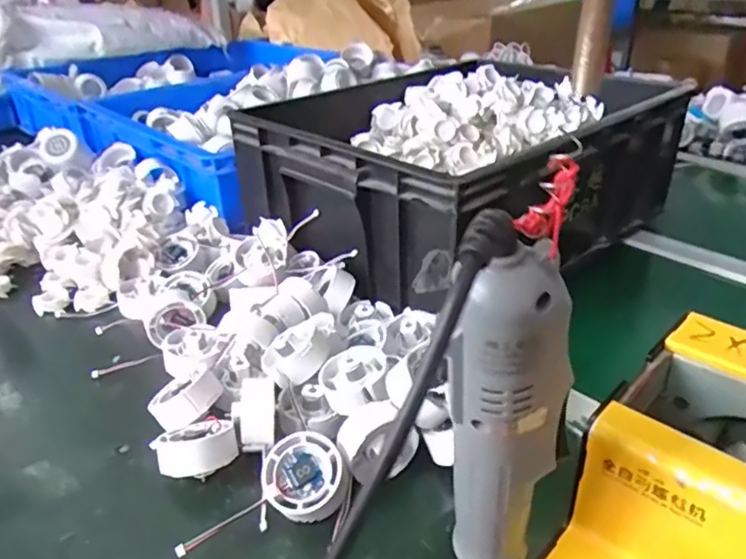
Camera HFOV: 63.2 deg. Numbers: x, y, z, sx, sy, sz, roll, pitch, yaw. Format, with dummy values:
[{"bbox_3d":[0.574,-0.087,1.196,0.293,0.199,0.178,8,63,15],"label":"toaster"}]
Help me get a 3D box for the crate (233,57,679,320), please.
[{"bbox_3d":[0.107,-0.147,0.761,0.471,0.158,0.364,-26,38,-36],"label":"crate"}]

